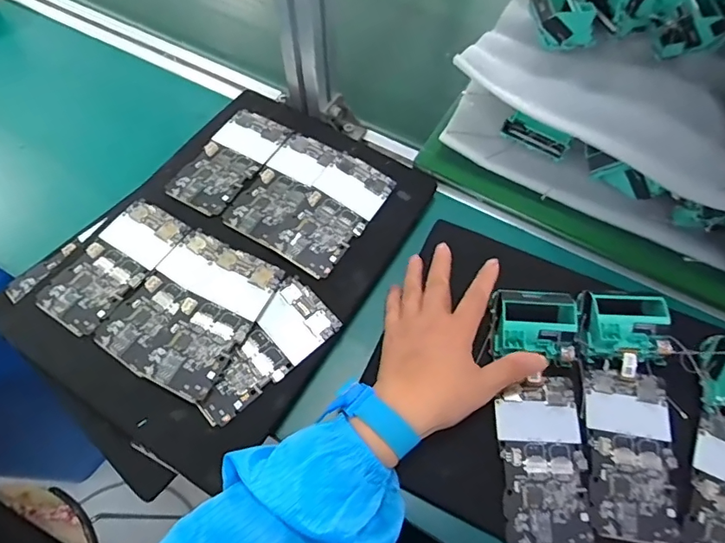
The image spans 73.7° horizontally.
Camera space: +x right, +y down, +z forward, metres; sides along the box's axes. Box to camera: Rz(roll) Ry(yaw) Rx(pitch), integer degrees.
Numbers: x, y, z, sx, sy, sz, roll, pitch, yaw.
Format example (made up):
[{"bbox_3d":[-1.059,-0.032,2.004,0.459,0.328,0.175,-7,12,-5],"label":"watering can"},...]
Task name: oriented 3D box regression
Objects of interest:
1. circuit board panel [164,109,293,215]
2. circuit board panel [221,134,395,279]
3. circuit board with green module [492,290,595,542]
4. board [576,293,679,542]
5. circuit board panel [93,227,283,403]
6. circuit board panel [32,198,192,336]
[{"bbox_3d":[-0.135,-0.115,0.493,0.067,0.009,0.128,26,65,12],"label":"circuit board panel"},{"bbox_3d":[-0.051,-0.072,0.469,0.120,0.007,0.129,29,66,13],"label":"circuit board panel"},{"bbox_3d":[0.146,0.116,0.398,0.068,0.033,0.197,1,76,0],"label":"circuit board with green module"},{"bbox_3d":[0.222,0.110,0.391,0.071,0.036,0.189,3,63,0],"label":"board"},{"bbox_3d":[-0.145,0.030,0.413,0.108,0.006,0.128,26,65,12],"label":"circuit board panel"},{"bbox_3d":[-0.224,-0.008,0.437,0.067,0.004,0.129,30,66,14],"label":"circuit board panel"}]

